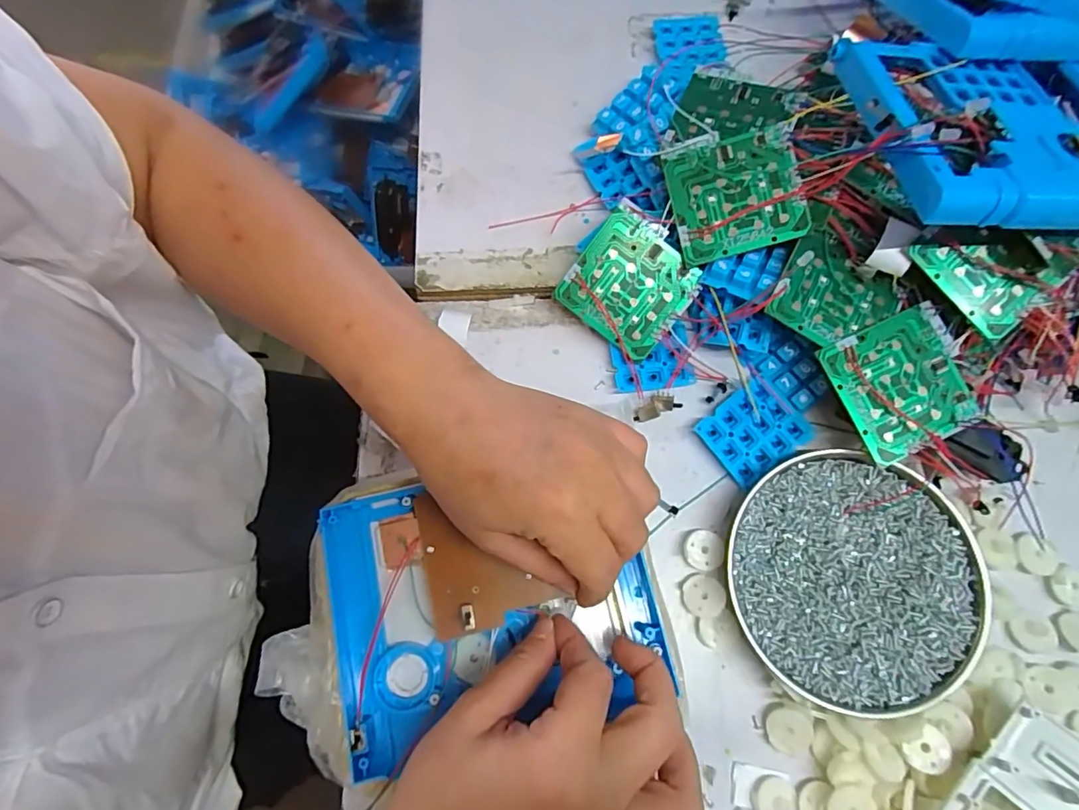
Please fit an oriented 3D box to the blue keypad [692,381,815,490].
[{"bbox_3d":[0.133,0.017,0.332,0.056,0.008,0.050,-39,77,-8],"label":"blue keypad"}]

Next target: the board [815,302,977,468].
[{"bbox_3d":[0.205,-0.012,0.300,0.069,0.004,0.071,-24,82,-3],"label":"board"}]

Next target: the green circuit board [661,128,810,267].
[{"bbox_3d":[0.116,-0.126,0.316,0.070,0.005,0.069,-14,87,12],"label":"green circuit board"}]

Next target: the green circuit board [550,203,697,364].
[{"bbox_3d":[0.057,-0.076,0.335,0.071,0.004,0.072,38,100,1],"label":"green circuit board"}]

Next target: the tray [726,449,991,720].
[{"bbox_3d":[0.177,0.096,0.300,0.130,0.021,0.132,4,75,3],"label":"tray"}]

